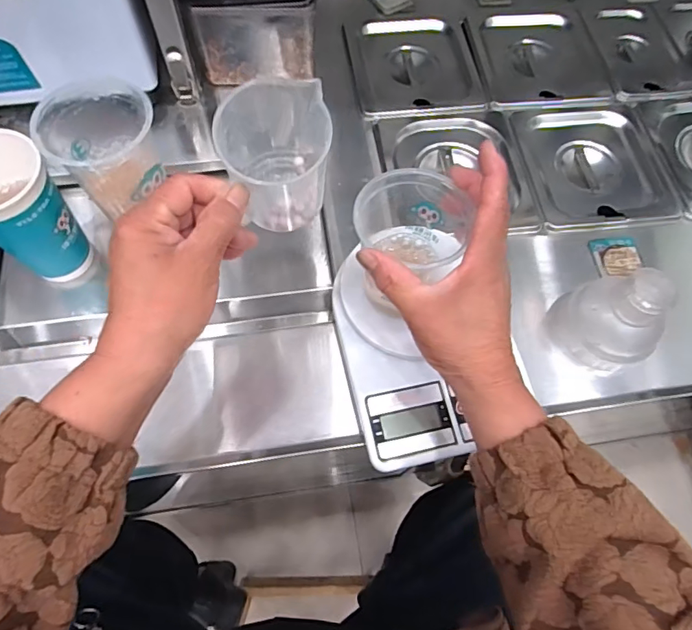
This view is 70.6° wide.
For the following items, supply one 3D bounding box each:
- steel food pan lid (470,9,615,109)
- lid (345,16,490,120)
[{"bbox_3d":[0.252,-0.333,0.635,0.160,0.016,0.168,-5,67,-5],"label":"steel food pan lid"},{"bbox_3d":[0.089,-0.316,0.623,0.155,0.021,0.167,-7,67,-6],"label":"lid"}]

